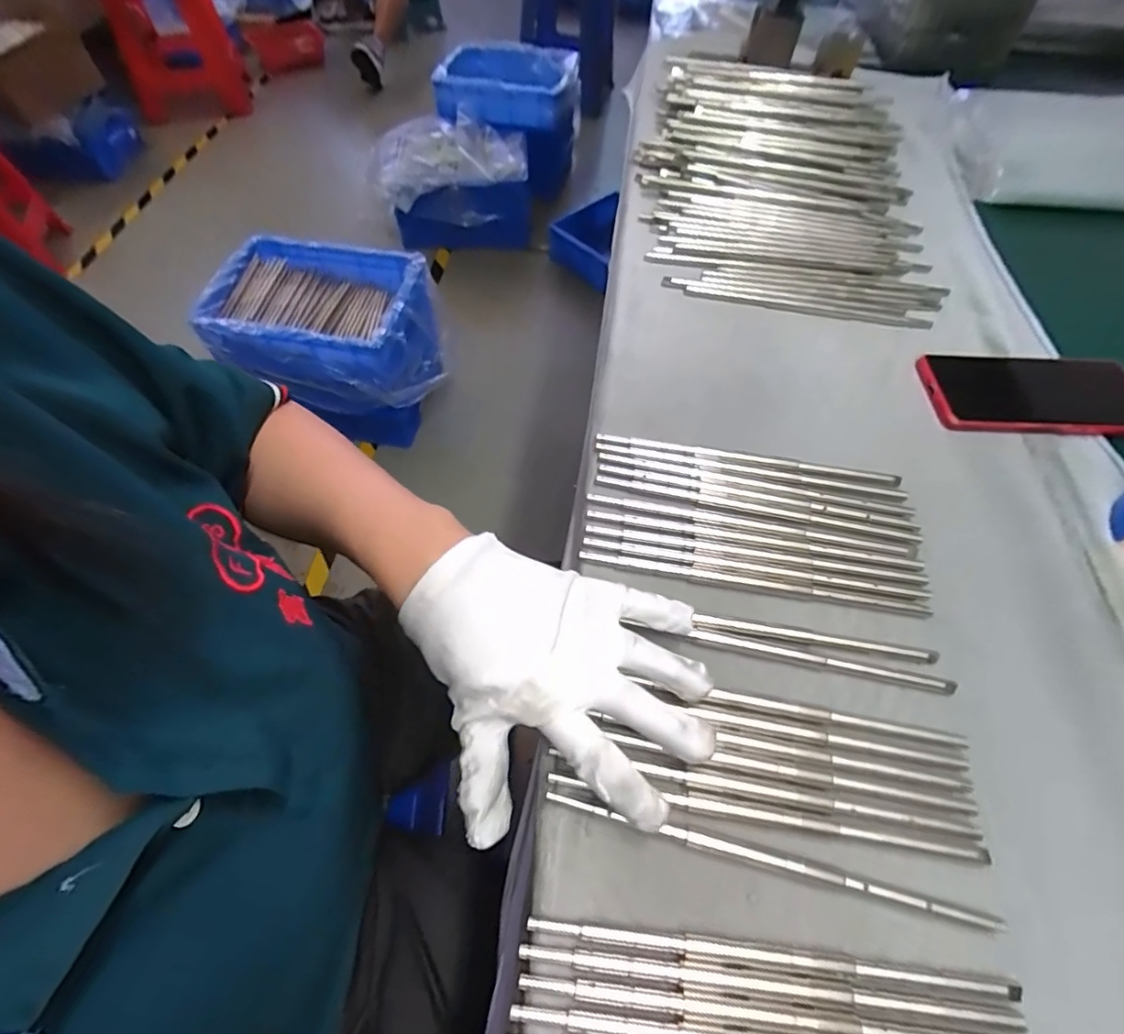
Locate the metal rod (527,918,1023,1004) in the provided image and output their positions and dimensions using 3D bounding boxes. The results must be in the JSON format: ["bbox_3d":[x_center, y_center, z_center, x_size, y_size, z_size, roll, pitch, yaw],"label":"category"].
[{"bbox_3d":[0.091,0.192,0.245,0.209,0.004,0.007,6,57,3],"label":"metal rod"}]

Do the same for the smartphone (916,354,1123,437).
[{"bbox_3d":[0.379,-0.101,0.449,0.159,0.017,0.078,5,57,2],"label":"smartphone"}]

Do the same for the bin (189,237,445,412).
[{"bbox_3d":[-0.500,-0.434,1.255,0.438,0.183,0.296,3,58,2],"label":"bin"}]

